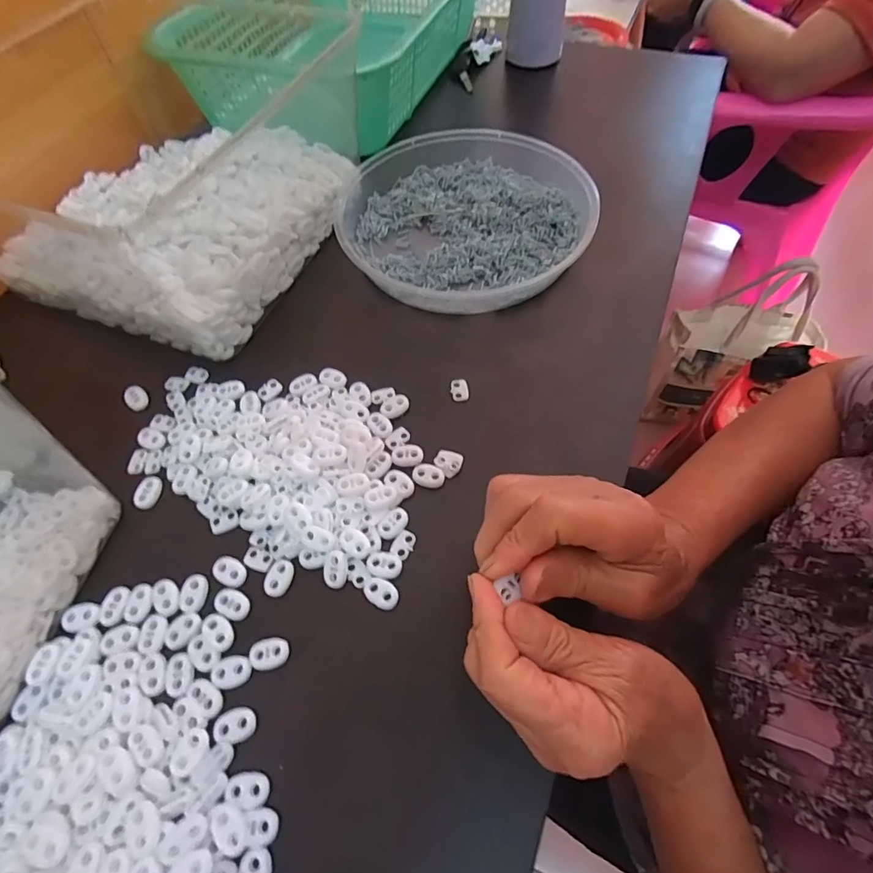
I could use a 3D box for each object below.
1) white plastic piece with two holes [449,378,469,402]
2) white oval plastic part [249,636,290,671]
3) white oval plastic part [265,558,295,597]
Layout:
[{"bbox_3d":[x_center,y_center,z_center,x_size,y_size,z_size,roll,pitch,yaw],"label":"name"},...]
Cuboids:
[{"bbox_3d":[0.018,-0.037,0.372,0.014,0.004,0.020,-6,60,0],"label":"white plastic piece with two holes"},{"bbox_3d":[-0.099,0.128,0.281,0.023,0.004,0.017,-4,60,1],"label":"white oval plastic part"},{"bbox_3d":[-0.100,0.090,0.304,0.017,0.004,0.023,12,61,10],"label":"white oval plastic part"}]

